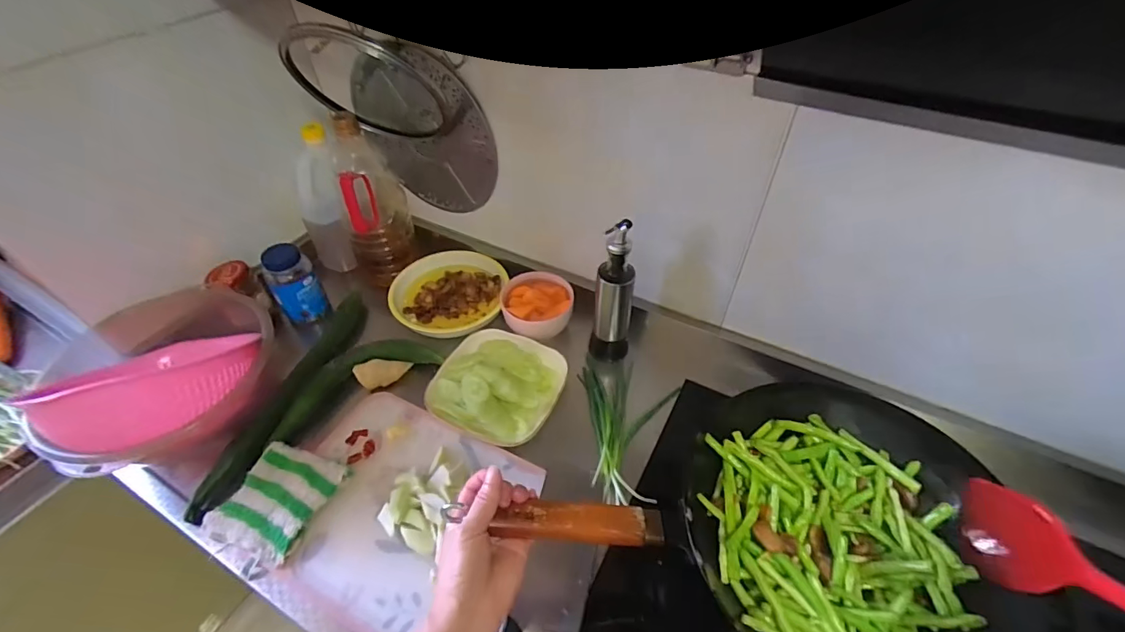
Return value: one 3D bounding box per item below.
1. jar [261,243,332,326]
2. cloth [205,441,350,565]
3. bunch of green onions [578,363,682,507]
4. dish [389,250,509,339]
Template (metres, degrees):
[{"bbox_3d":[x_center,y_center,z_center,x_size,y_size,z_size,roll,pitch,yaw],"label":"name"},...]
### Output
[{"bbox_3d":[-0.436,-0.051,0.780,0.068,0.136,0.077,-29,53,-24],"label":"jar"},{"bbox_3d":[-0.351,0.218,0.580,0.124,0.028,0.122,17,50,16],"label":"cloth"},{"bbox_3d":[0.099,0.155,0.667,0.130,0.027,0.211,-4,47,-3],"label":"bunch of green onions"},{"bbox_3d":[-0.193,-0.044,0.824,0.189,0.036,0.176,0,47,0],"label":"dish"}]

